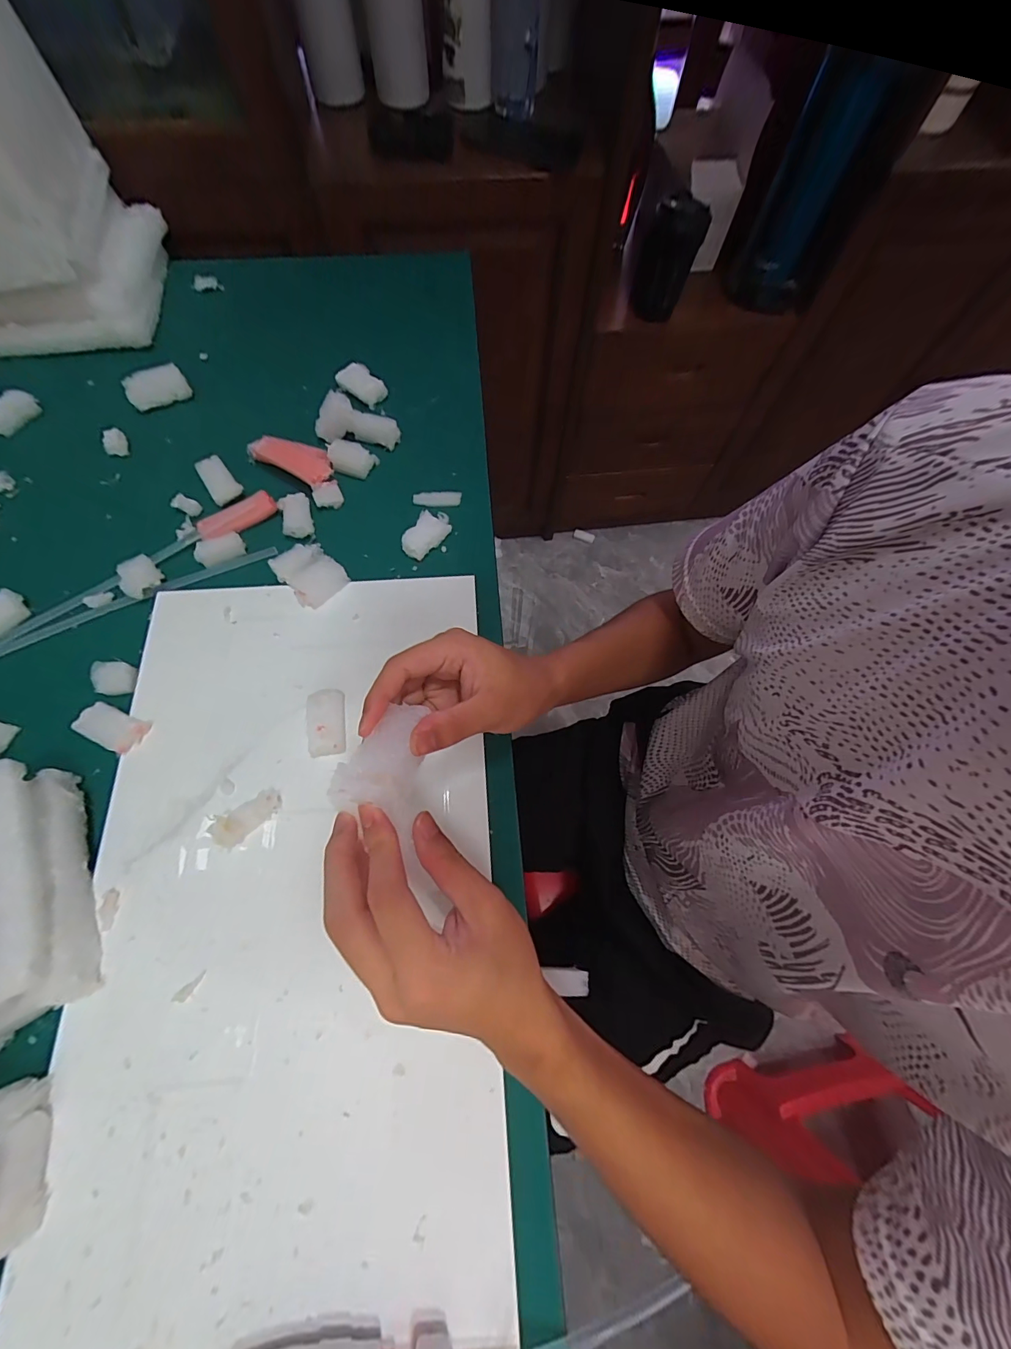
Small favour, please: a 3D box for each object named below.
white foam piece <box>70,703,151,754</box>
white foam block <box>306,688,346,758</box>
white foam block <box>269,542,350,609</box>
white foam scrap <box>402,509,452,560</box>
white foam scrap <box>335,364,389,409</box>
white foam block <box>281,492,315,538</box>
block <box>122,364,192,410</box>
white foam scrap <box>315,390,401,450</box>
[{"bbox_3d":[-0.327,0.044,0.374,0.051,0.012,0.029,20,70,5],"label":"white foam piece"},{"bbox_3d":[-0.150,0.039,0.376,0.032,0.017,0.054,-7,70,-5],"label":"white foam block"},{"bbox_3d":[-0.182,-0.094,0.421,0.054,0.022,0.047,42,73,13],"label":"white foam block"},{"bbox_3d":[-0.081,-0.141,0.455,0.032,0.014,0.052,31,71,9],"label":"white foam scrap"},{"bbox_3d":[-0.169,-0.338,0.525,0.058,0.032,0.024,32,71,9],"label":"white foam scrap"},{"bbox_3d":[-0.209,-0.159,0.449,0.030,0.015,0.042,-10,70,-6],"label":"white foam block"},{"bbox_3d":[-0.395,-0.327,0.510,0.062,0.015,0.040,-24,72,-11],"label":"block"},{"bbox_3d":[-0.162,-0.274,0.485,0.088,0.047,0.019,7,69,0],"label":"white foam scrap"}]

